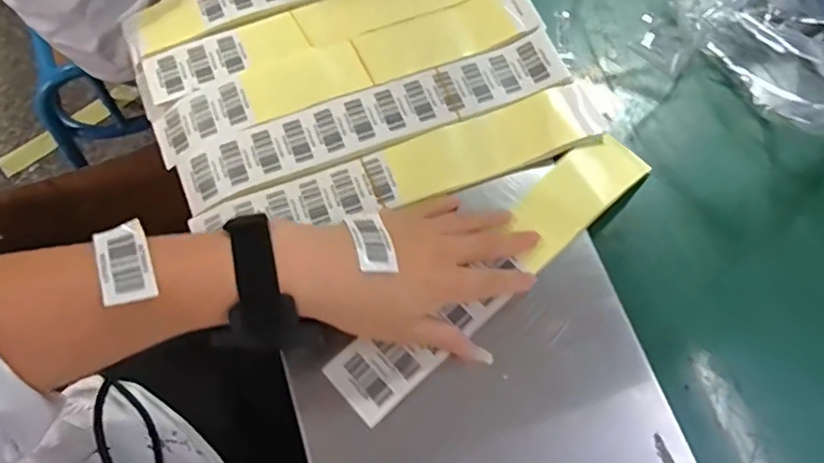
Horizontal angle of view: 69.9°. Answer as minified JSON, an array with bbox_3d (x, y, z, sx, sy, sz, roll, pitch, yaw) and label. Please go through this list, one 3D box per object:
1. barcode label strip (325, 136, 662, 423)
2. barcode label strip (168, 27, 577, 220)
[{"bbox_3d":[0.062,0.024,0.431,0.286,0.008,0.050,-40,74,-14],"label":"barcode label strip"},{"bbox_3d":[-0.028,-0.092,0.469,0.318,0.010,0.056,-21,70,-9],"label":"barcode label strip"}]

